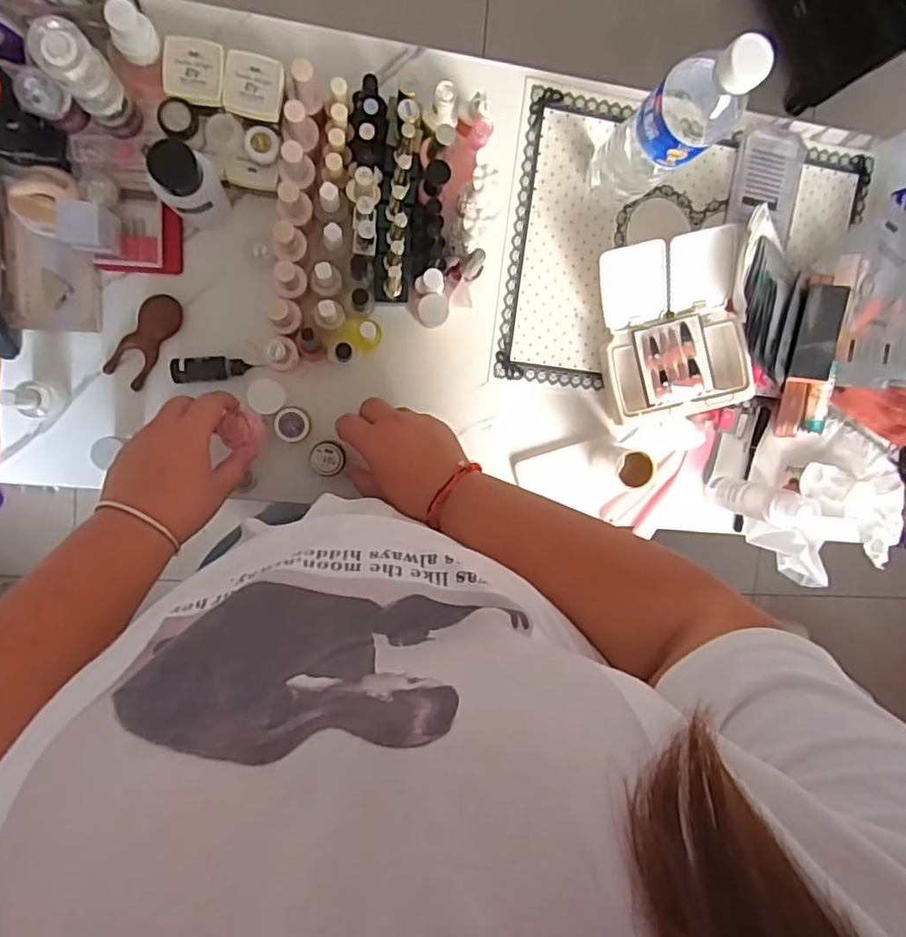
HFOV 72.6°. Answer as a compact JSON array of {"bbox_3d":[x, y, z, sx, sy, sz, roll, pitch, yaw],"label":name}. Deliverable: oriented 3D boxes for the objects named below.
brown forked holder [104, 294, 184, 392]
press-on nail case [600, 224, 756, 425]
[{"bbox_3d":[-0.285,-0.120,0.571,0.036,0.009,0.089,32,92,-8],"label":"brown forked holder"},{"bbox_3d":[0.220,-0.137,0.611,0.132,0.064,0.169,-11,96,-5],"label":"press-on nail case"}]

